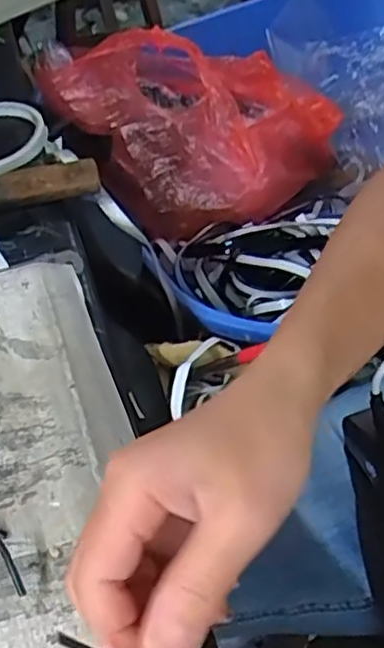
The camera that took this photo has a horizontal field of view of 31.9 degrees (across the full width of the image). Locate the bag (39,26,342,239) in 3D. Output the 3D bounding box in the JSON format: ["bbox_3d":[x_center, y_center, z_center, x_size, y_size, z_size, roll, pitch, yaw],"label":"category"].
[{"bbox_3d":[0.007,-0.232,0.712,0.233,0.148,0.259,31,58,26],"label":"bag"}]

